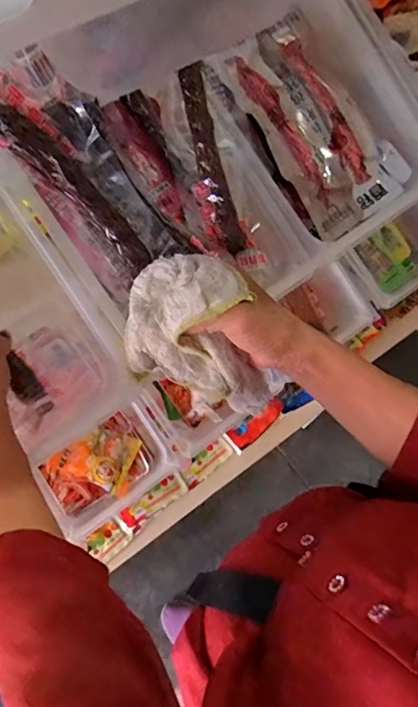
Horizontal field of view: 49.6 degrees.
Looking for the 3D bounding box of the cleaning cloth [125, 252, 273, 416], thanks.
[{"bbox_3d":[-0.002,-0.010,0.395,0.132,0.129,0.084,19,67,6],"label":"cleaning cloth"}]

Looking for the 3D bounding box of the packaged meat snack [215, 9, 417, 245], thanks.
[{"bbox_3d":[0.113,-0.255,0.503,0.147,0.022,0.239,-36,93,-25],"label":"packaged meat snack"}]

